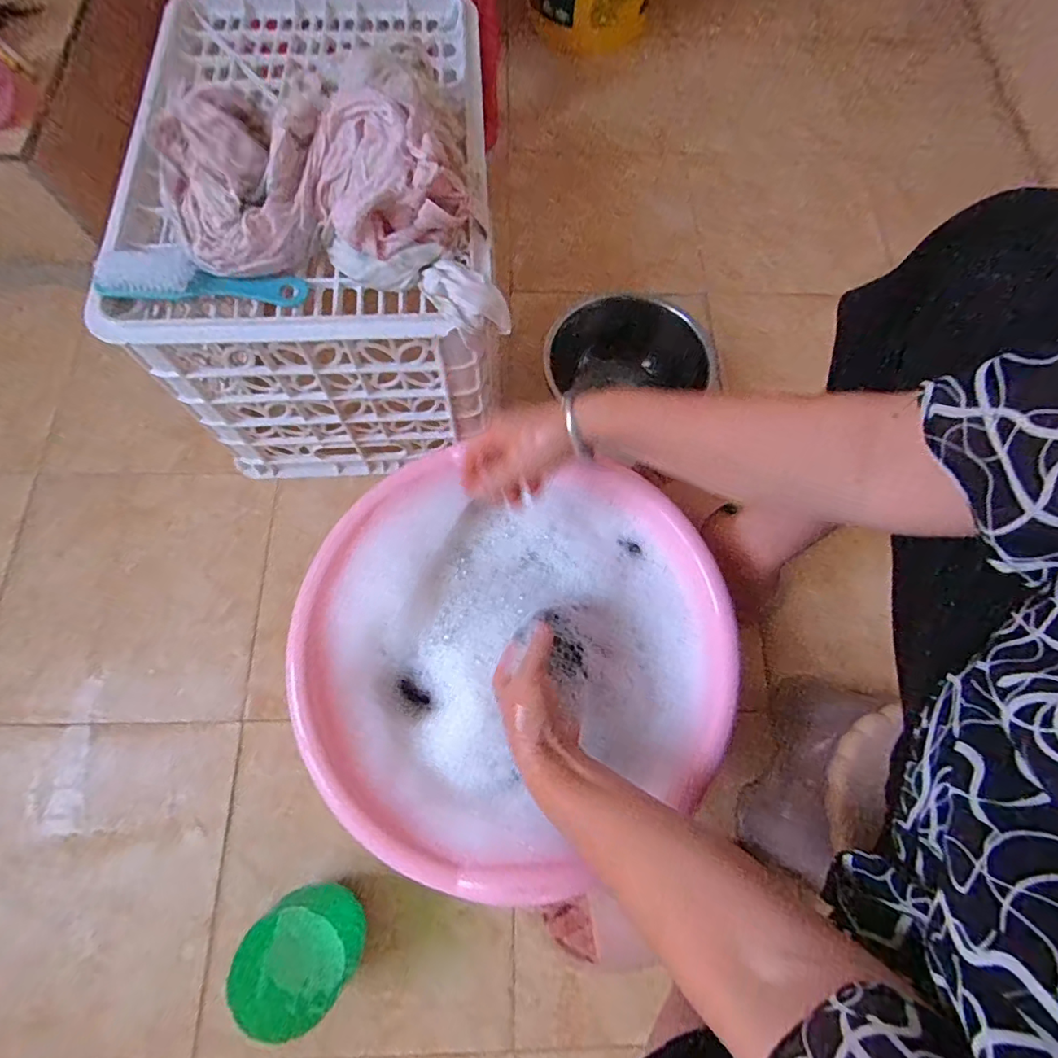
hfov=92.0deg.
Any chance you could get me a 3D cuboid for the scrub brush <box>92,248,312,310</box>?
[{"bbox_3d":[-0.269,-0.206,0.421,0.159,0.030,0.030,0,73,-2],"label":"scrub brush"}]

